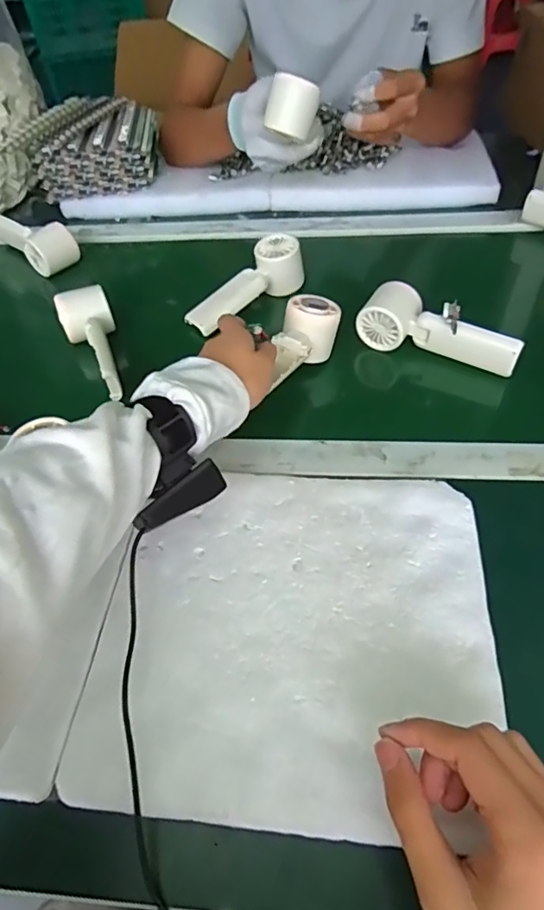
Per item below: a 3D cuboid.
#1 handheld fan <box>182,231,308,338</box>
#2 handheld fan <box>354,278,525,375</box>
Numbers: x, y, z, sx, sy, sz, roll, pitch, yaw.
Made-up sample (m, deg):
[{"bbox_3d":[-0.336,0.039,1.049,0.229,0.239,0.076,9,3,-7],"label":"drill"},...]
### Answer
[{"bbox_3d":[-0.032,-0.202,0.639,0.158,0.051,0.049,-39,54,-7],"label":"handheld fan"},{"bbox_3d":[0.173,-0.129,0.544,0.162,0.048,0.049,24,56,23],"label":"handheld fan"}]

